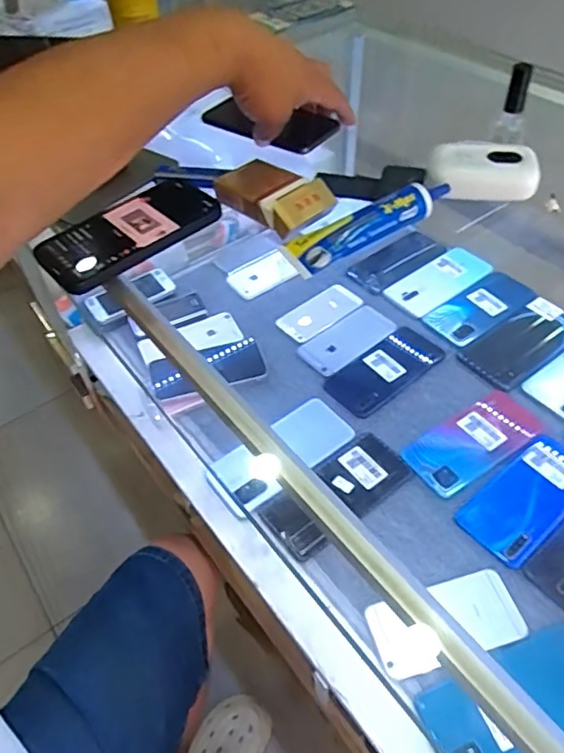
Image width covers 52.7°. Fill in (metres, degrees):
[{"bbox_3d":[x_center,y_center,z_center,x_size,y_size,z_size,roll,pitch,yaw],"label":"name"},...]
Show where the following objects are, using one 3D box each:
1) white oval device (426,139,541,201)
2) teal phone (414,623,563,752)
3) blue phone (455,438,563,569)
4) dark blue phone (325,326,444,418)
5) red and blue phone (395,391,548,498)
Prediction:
[{"bbox_3d":[0.171,-0.174,0.483,0.086,0.030,0.047,-1,49,4],"label":"white oval device"},{"bbox_3d":[0.200,0.269,0.475,0.163,0.005,0.075,-20,50,-12],"label":"teal phone"},{"bbox_3d":[0.260,0.123,0.597,0.156,0.008,0.075,-35,55,-24],"label":"blue phone"},{"bbox_3d":[0.133,-0.011,0.724,0.163,0.006,0.076,-35,55,-23],"label":"dark blue phone"},{"bbox_3d":[0.219,0.072,0.644,0.165,0.008,0.073,-28,52,-19],"label":"red and blue phone"}]

